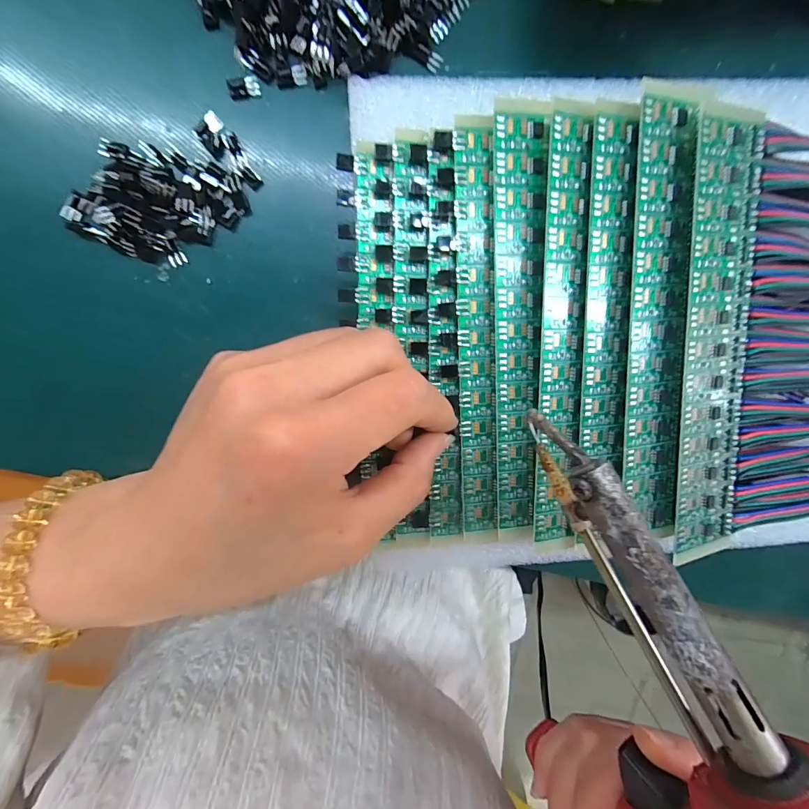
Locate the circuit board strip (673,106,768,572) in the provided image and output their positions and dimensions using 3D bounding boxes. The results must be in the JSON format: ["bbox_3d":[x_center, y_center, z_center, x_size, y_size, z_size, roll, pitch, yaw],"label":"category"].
[{"bbox_3d":[0.118,-0.020,0.145,0.031,0.006,0.161,-5,99,-3],"label":"circuit board strip"}]

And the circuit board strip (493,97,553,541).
[{"bbox_3d":[0.044,-0.027,0.152,0.020,0.005,0.162,-1,99,-4],"label":"circuit board strip"}]

